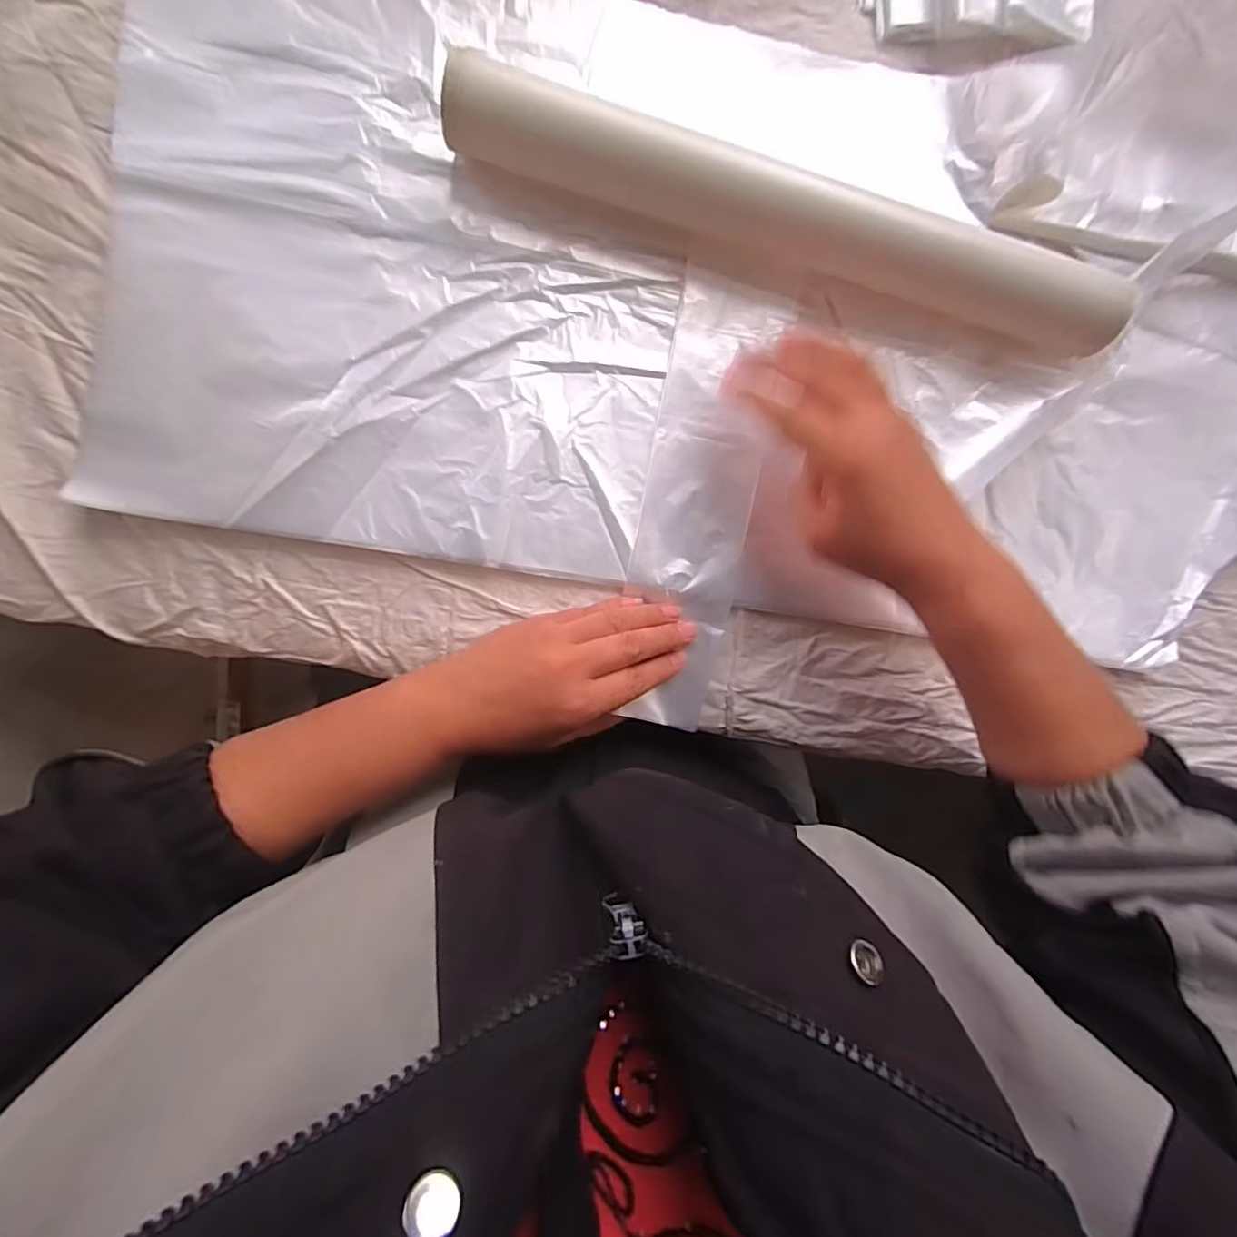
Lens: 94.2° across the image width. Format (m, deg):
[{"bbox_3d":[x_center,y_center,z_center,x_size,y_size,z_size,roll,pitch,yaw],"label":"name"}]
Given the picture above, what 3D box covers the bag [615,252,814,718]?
[{"bbox_3d":[0.049,-0.067,0.325,0.068,0.009,0.257,7,93,-5],"label":"bag"}]

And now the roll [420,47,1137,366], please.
[{"bbox_3d":[0.093,-0.209,0.300,0.353,0.042,0.037,15,91,-5],"label":"roll"}]

